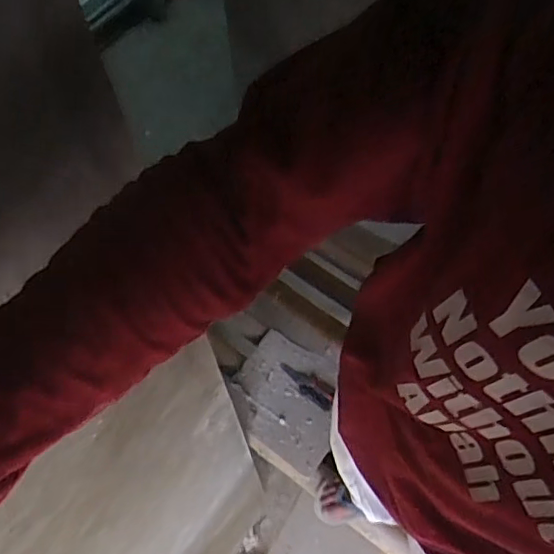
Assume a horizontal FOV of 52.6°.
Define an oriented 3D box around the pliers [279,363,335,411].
[{"bbox_3d":[0.084,0.285,1.503,0.063,0.027,0.175,-42,54,-18],"label":"pliers"}]

